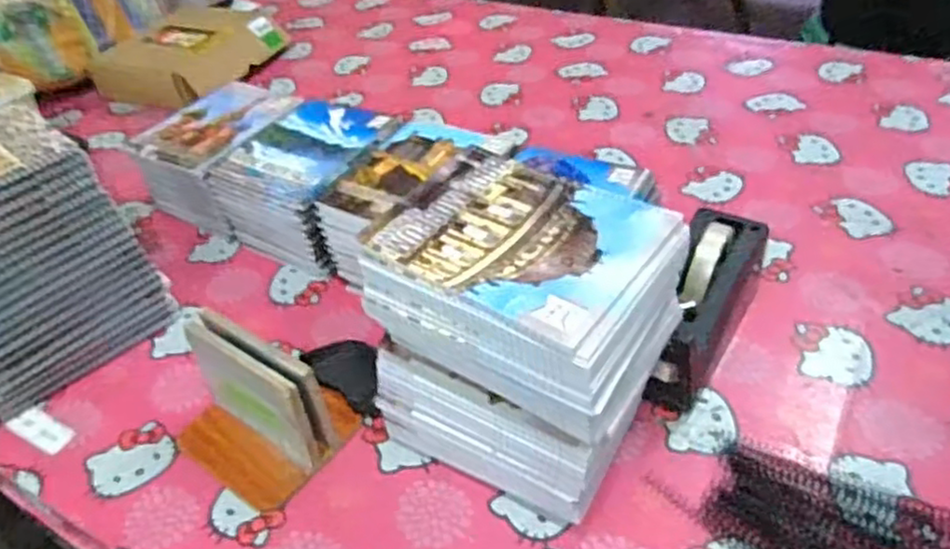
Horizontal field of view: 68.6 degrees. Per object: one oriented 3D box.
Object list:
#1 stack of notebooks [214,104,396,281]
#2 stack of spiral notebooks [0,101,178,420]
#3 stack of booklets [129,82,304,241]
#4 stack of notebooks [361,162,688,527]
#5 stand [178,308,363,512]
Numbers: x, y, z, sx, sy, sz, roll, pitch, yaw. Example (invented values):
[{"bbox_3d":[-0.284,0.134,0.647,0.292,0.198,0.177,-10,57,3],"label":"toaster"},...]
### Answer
[{"bbox_3d":[-0.203,-0.115,0.899,0.176,0.126,0.211,15,46,23],"label":"stack of notebooks"},{"bbox_3d":[-0.482,-0.020,0.734,0.144,0.232,0.199,31,55,35],"label":"stack of spiral notebooks"},{"bbox_3d":[-0.340,-0.159,0.965,0.163,0.124,0.204,17,47,24],"label":"stack of booklets"},{"bbox_3d":[0.040,0.059,0.581,0.200,0.243,0.153,21,48,27],"label":"stack of notebooks"},{"bbox_3d":[-0.207,0.113,0.645,0.155,0.121,0.129,19,49,26],"label":"stand"}]

